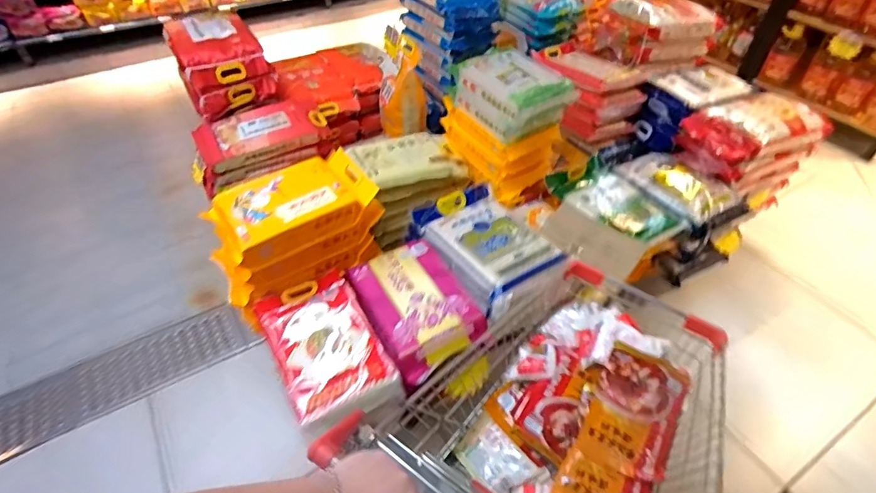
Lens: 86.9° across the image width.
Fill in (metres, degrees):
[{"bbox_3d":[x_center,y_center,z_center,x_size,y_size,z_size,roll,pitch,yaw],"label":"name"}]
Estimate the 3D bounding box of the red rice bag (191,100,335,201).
[{"bbox_3d":[-0.609,-0.353,1.602,0.470,0.143,0.277,-22,49,-22],"label":"red rice bag"}]

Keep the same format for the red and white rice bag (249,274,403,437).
[{"bbox_3d":[-0.279,0.231,1.127,0.237,0.116,0.419,-22,49,-22],"label":"red and white rice bag"}]

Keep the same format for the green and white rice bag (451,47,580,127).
[{"bbox_3d":[0.240,-0.535,1.523,0.248,0.099,0.339,-26,51,-25],"label":"green and white rice bag"}]

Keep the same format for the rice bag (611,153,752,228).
[{"bbox_3d":[0.879,-0.239,1.657,0.271,0.072,0.386,-22,49,-22],"label":"rice bag"}]

